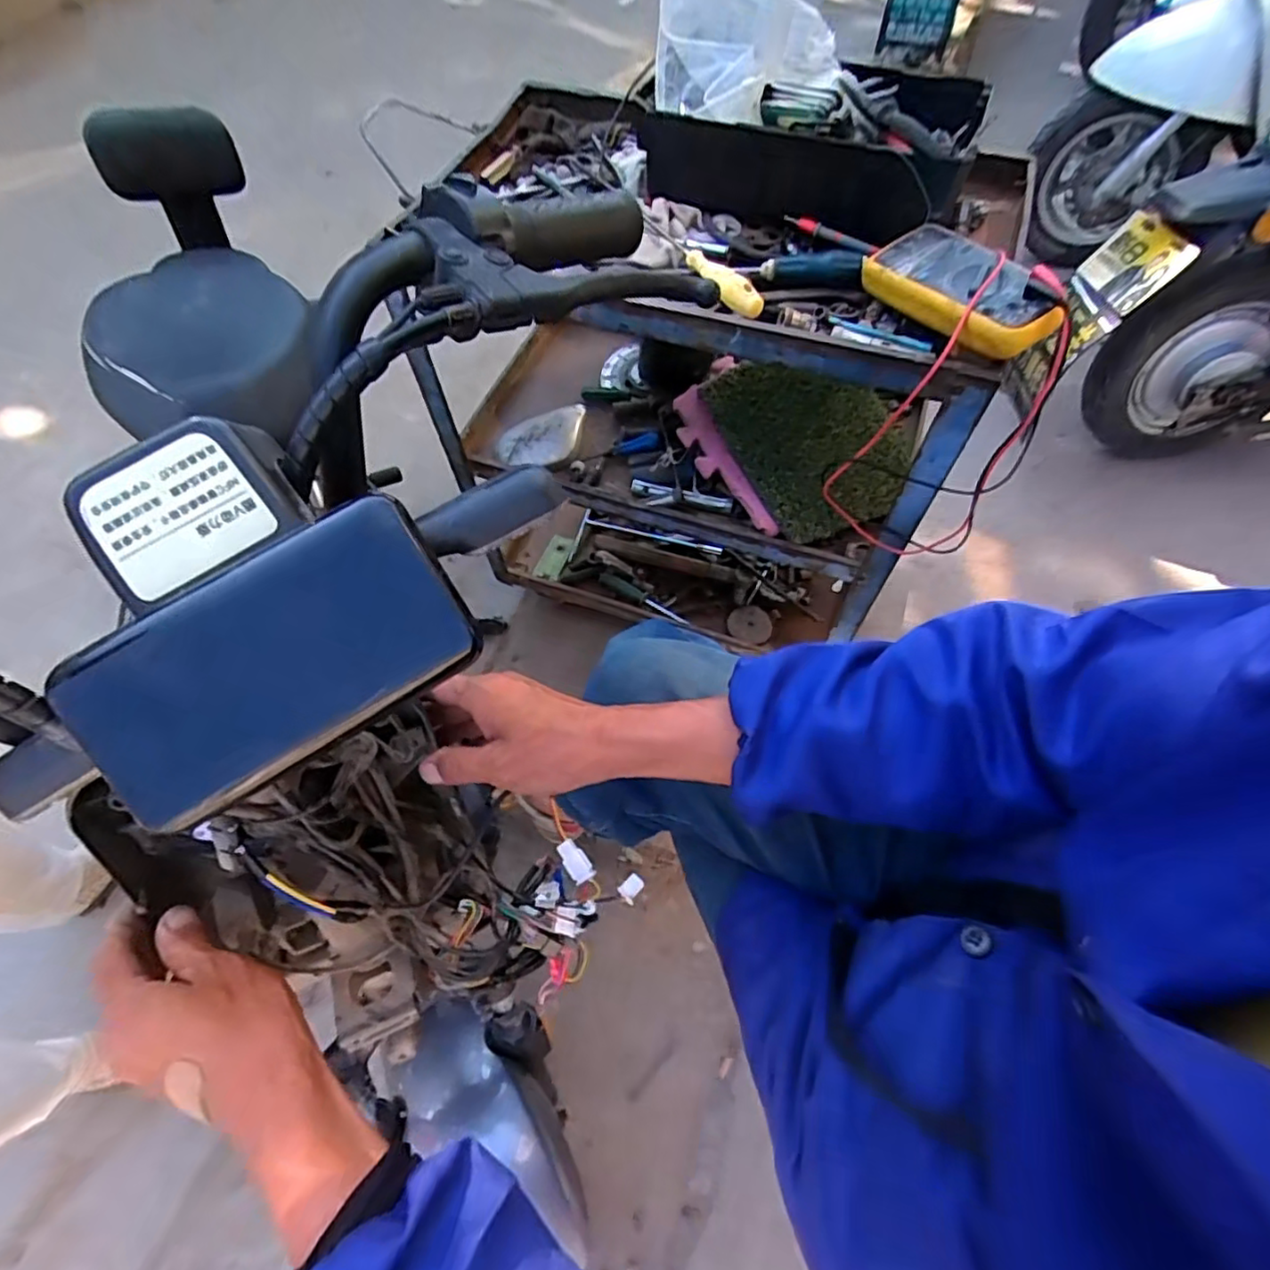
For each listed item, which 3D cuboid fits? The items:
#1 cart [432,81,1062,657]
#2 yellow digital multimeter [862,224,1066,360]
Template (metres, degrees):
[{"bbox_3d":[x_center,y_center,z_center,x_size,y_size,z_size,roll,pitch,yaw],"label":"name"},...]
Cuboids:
[{"bbox_3d":[0.114,-0.298,0.892,0.573,0.687,0.370,13,62,10],"label":"cart"},{"bbox_3d":[0.301,-0.319,0.588,0.089,0.044,0.180,-34,59,-2],"label":"yellow digital multimeter"}]

